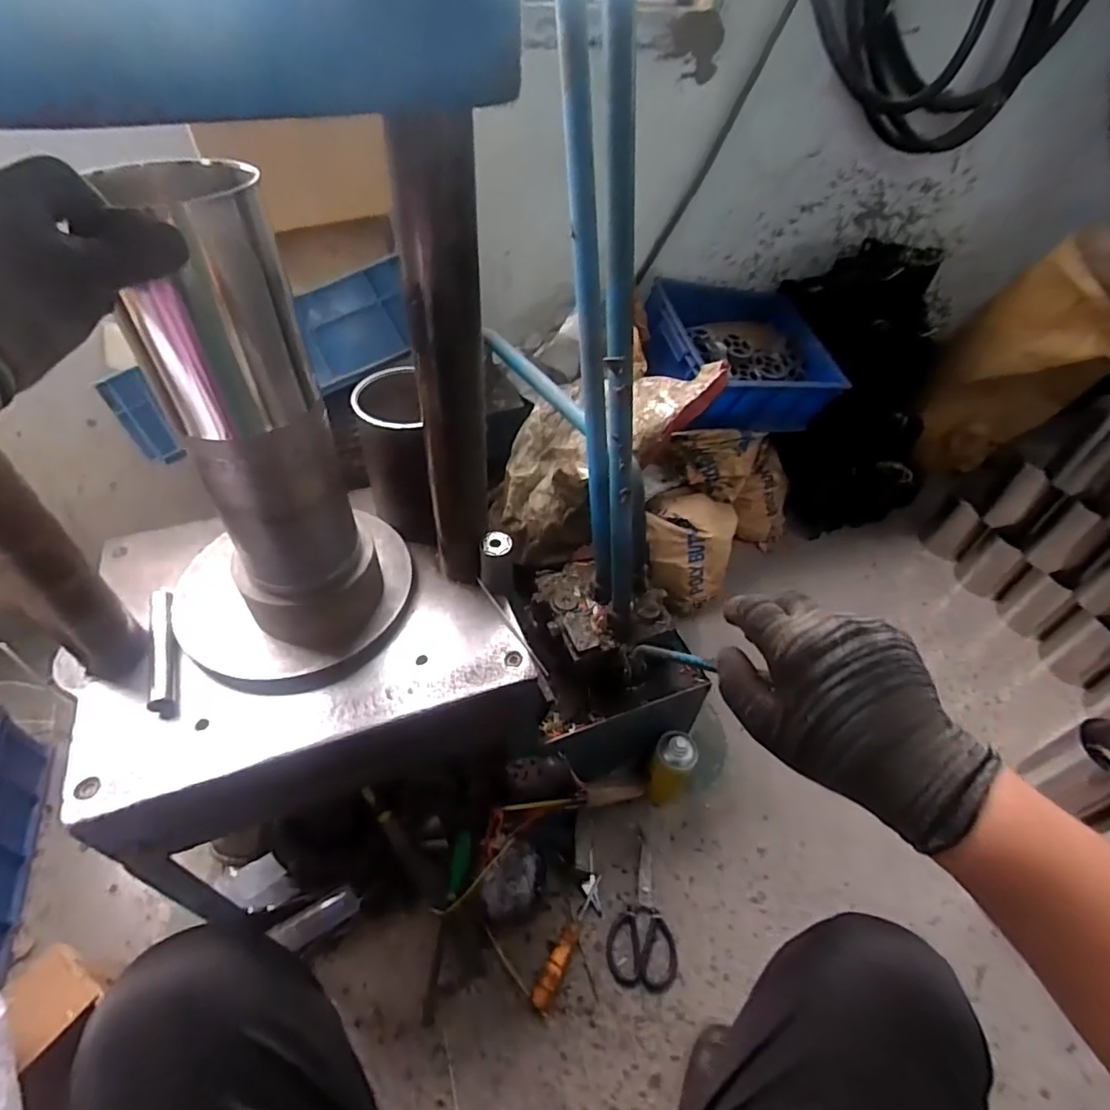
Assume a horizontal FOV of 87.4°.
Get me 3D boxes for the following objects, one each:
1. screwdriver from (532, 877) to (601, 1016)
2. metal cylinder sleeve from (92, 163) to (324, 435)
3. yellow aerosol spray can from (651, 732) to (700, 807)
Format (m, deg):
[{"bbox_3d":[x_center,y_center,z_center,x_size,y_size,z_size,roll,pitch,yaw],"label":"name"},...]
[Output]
[{"bbox_3d":[0.018,0.556,0.845,0.028,0.021,0.186,22,49,16],"label":"screwdriver"},{"bbox_3d":[-0.260,-0.184,0.442,0.108,0.156,0.086,-21,52,-22],"label":"metal cylinder sleeve"},{"bbox_3d":[0.191,0.351,0.954,0.064,0.172,0.067,2,47,-2],"label":"yellow aerosol spray can"}]

